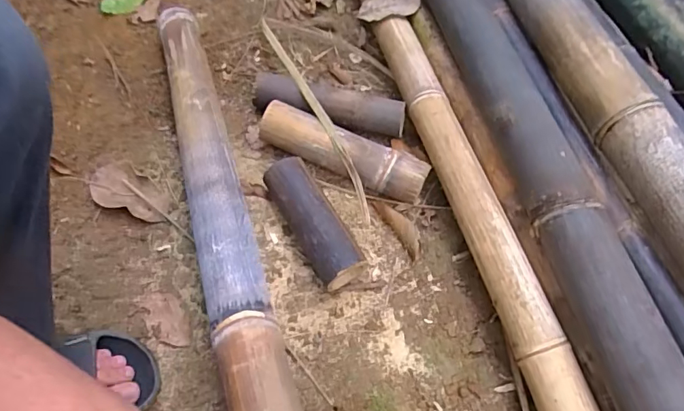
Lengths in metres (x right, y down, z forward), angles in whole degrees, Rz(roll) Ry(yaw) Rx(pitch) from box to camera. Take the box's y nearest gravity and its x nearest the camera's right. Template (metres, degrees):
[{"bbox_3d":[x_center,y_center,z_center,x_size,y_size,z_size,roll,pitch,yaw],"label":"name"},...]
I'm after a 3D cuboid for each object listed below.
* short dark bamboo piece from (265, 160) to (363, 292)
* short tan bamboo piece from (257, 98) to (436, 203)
[{"bbox_3d":[-0.040,0.021,0.639,0.059,0.062,0.184,-26,64,-18],"label":"short dark bamboo piece"},{"bbox_3d":[0.002,-0.077,0.706,0.247,0.063,0.057,23,60,11],"label":"short tan bamboo piece"}]

